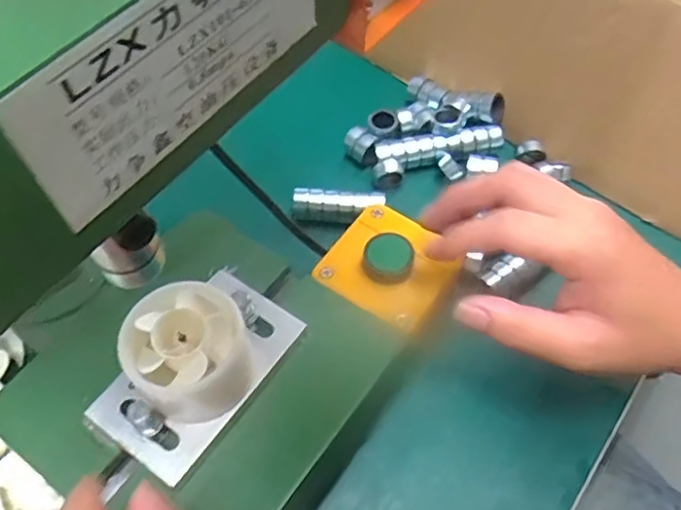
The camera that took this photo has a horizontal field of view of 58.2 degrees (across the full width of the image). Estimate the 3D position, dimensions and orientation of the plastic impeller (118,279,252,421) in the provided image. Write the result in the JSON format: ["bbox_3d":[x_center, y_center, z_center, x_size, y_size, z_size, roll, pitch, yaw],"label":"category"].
[{"bbox_3d":[-0.070,0.048,0.290,0.055,0.044,0.054,-1,57,2],"label":"plastic impeller"}]

